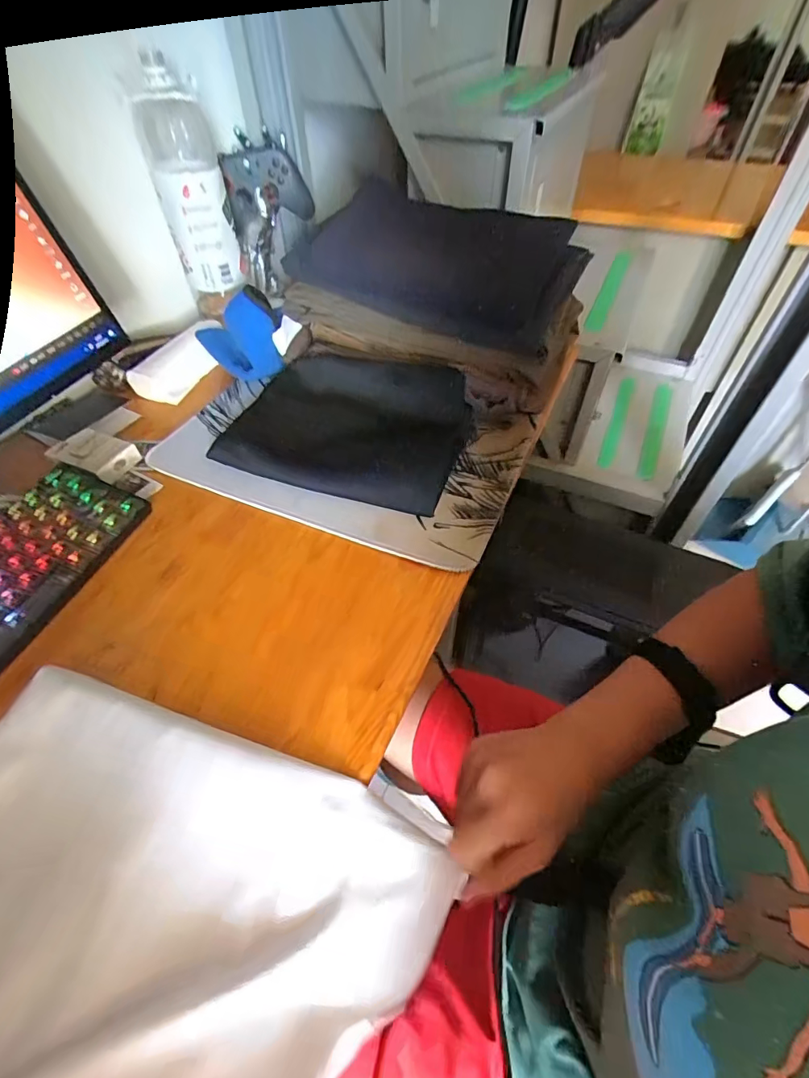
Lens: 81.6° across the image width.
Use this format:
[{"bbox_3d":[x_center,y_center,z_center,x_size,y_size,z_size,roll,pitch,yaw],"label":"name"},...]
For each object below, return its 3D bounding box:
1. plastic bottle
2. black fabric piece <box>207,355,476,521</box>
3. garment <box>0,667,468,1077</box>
[{"bbox_3d":[-0.263,-0.417,0.595,0.078,0.263,0.068,-23,54,-17],"label":"plastic bottle"},{"bbox_3d":[-0.075,-0.151,0.574,0.294,0.057,0.201,13,51,11],"label":"black fabric piece"},{"bbox_3d":[-0.167,0.243,0.277,0.322,0.103,0.278,20,52,15],"label":"garment"}]

